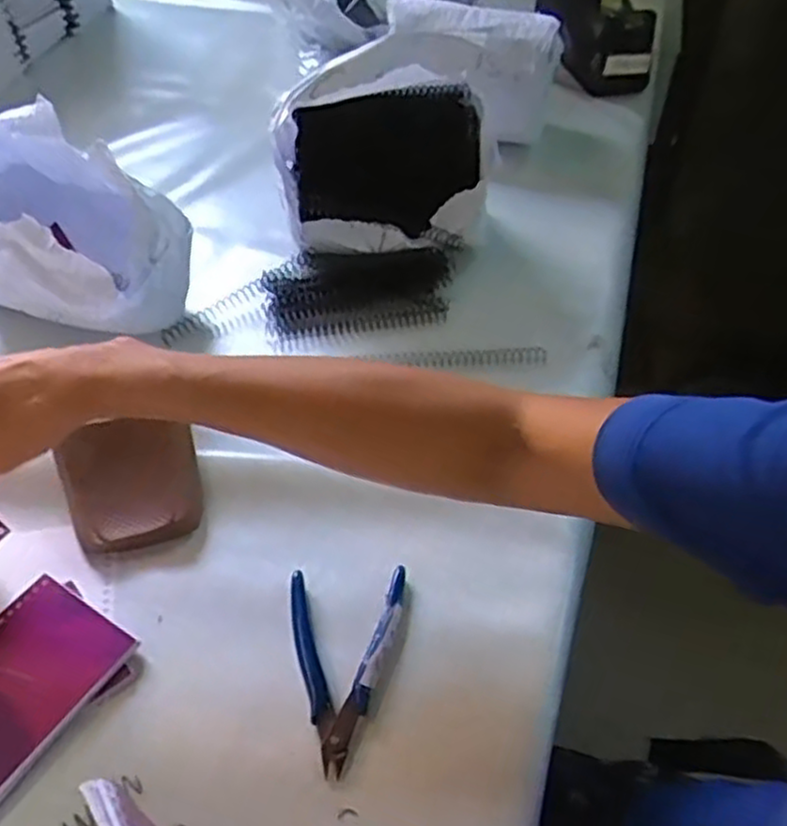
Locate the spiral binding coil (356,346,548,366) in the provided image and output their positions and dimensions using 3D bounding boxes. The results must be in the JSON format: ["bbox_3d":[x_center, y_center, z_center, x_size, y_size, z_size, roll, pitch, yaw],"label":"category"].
[{"bbox_3d":[0.050,-0.047,0.602,0.147,0.011,0.014,-1,49,-3],"label":"spiral binding coil"}]

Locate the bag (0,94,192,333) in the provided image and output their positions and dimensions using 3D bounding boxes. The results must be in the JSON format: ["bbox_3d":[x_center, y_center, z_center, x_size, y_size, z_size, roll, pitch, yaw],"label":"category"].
[{"bbox_3d":[-0.268,-0.144,0.585,0.209,0.144,0.139,17,51,13],"label":"bag"}]

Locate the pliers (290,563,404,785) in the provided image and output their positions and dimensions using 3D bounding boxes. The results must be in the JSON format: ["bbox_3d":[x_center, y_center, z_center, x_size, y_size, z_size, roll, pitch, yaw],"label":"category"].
[{"bbox_3d":[-0.026,0.142,0.428,0.069,0.012,0.116,-1,49,-3],"label":"pliers"}]

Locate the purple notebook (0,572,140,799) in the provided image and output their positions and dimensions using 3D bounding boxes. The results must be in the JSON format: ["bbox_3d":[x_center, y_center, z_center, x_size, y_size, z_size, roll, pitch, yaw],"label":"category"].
[{"bbox_3d":[-0.217,0.155,0.412,0.085,0.008,0.128,25,53,19],"label":"purple notebook"}]

